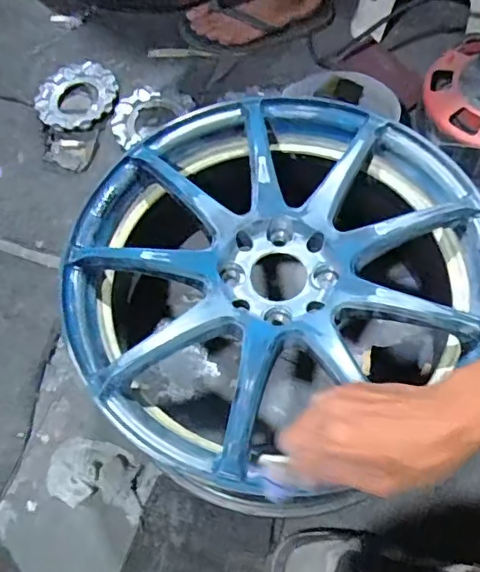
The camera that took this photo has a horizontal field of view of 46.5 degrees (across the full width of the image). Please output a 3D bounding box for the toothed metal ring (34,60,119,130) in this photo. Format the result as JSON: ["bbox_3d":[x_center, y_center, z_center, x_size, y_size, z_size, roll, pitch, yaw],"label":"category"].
[{"bbox_3d":[-0.270,-0.315,0.920,0.134,0.028,0.120,-21,65,-7],"label":"toothed metal ring"}]

